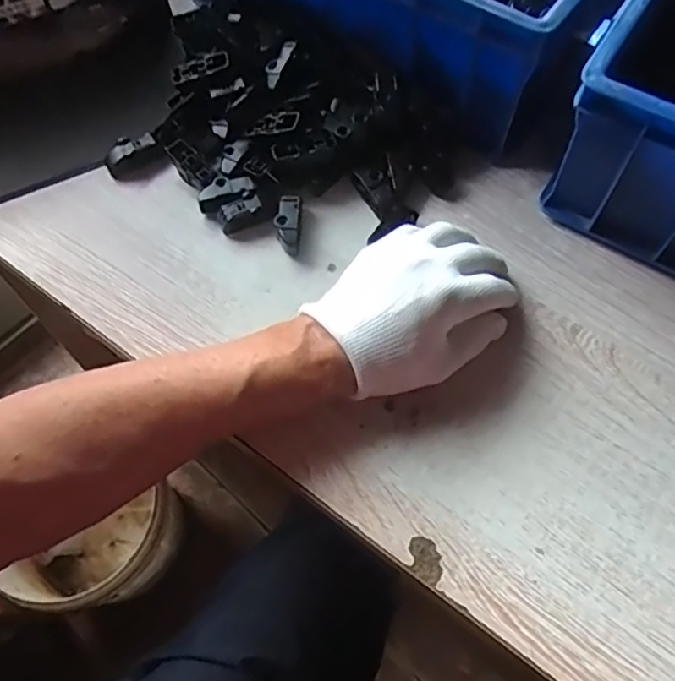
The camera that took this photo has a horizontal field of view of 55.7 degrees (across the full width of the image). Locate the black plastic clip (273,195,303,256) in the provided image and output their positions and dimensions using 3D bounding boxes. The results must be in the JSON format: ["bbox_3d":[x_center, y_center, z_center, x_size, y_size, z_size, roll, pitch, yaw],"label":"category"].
[{"bbox_3d":[-0.036,-0.086,0.473,0.019,0.017,0.046,1,64,1],"label":"black plastic clip"}]

